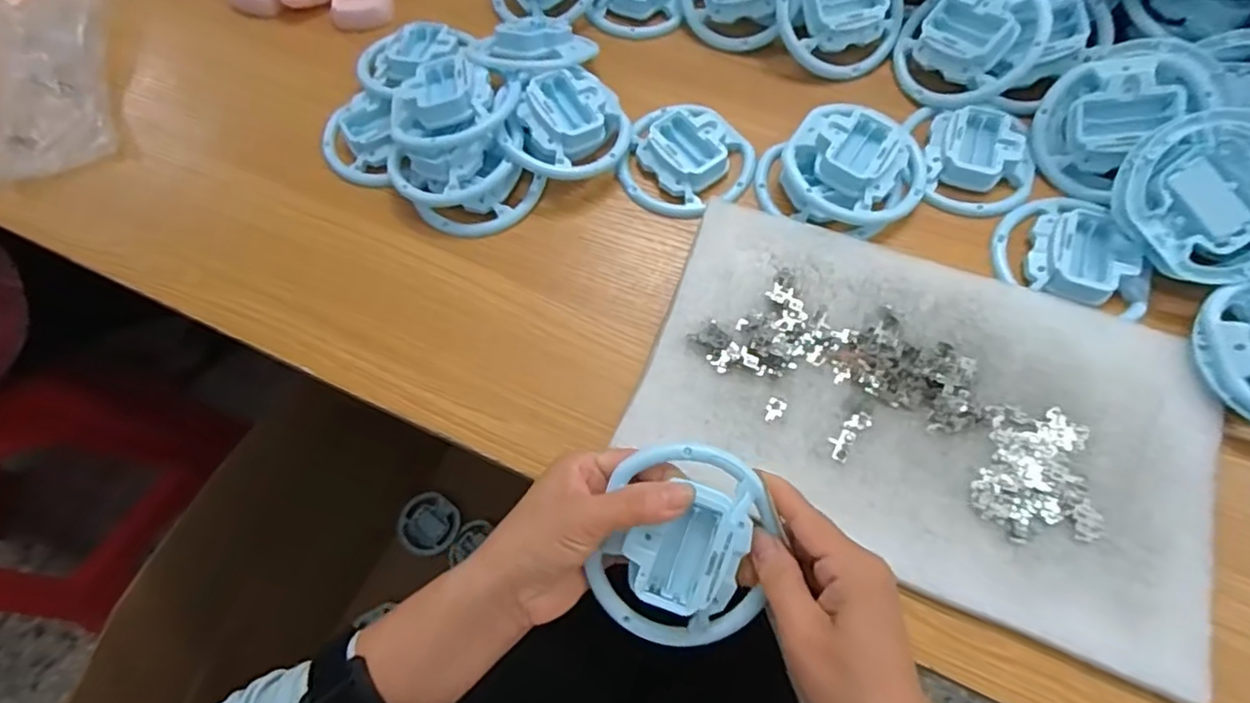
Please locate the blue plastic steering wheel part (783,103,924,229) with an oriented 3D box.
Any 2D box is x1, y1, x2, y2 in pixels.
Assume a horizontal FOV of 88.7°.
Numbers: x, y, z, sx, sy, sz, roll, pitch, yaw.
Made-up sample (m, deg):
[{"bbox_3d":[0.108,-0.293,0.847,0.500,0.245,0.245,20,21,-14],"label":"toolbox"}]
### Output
[{"bbox_3d":[0.164,-0.132,0.454,0.096,0.029,0.081,24,70,13],"label":"blue plastic steering wheel part"}]

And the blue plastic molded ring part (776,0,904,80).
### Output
[{"bbox_3d":[0.172,-0.270,0.509,0.097,0.031,0.096,-14,111,-9],"label":"blue plastic molded ring part"}]

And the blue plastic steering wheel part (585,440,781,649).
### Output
[{"bbox_3d":[0.033,0.102,0.334,0.088,0.029,0.101,15,77,-2],"label":"blue plastic steering wheel part"}]

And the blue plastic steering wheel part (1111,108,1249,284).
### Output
[{"bbox_3d":[0.377,-0.097,0.403,0.112,0.017,0.103,0,90,8],"label":"blue plastic steering wheel part"}]

